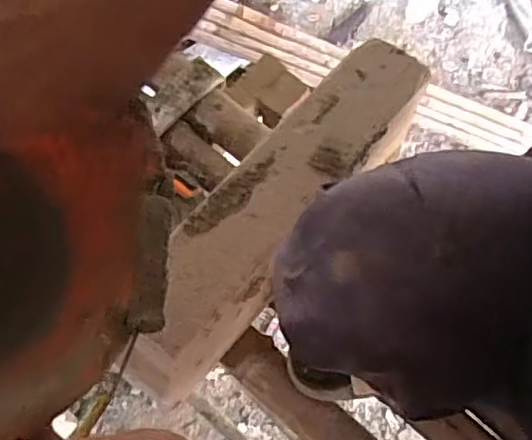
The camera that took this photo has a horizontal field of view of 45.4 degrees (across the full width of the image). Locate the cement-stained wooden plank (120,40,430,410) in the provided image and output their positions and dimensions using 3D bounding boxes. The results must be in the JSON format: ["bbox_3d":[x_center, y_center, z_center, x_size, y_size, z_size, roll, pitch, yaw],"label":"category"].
[{"bbox_3d":[0.008,-0.008,0.567,0.091,0.052,0.369,39,76,9],"label":"cement-stained wooden plank"}]

